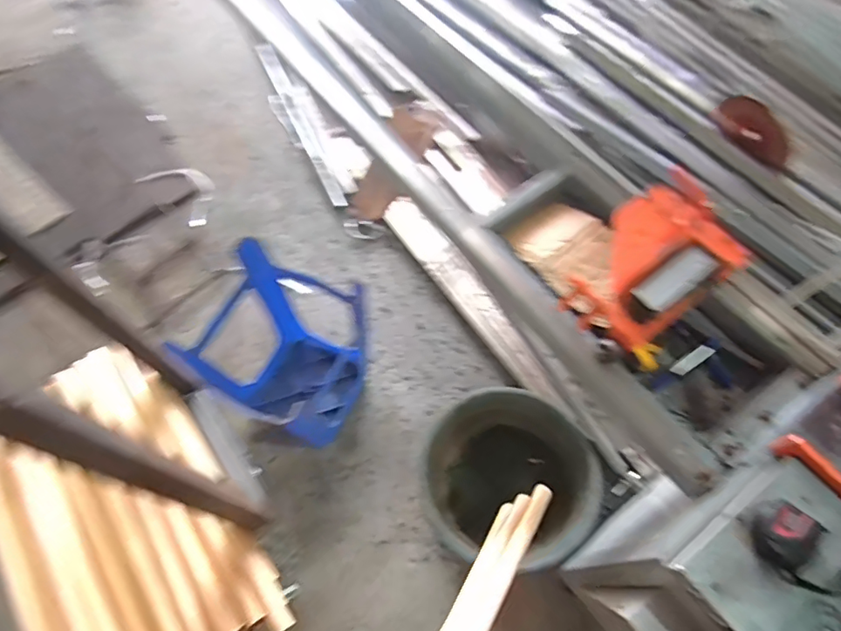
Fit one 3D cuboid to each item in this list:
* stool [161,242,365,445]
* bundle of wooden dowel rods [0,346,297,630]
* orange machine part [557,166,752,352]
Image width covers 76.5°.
[{"bbox_3d":[-0.319,0.100,1.301,0.334,0.410,0.337,19,66,11],"label":"stool"},{"bbox_3d":[-0.502,0.340,0.875,0.332,0.068,0.583,-35,68,-14],"label":"bundle of wooden dowel rods"},{"bbox_3d":[0.348,-0.092,0.809,0.259,0.095,0.185,-36,68,-15],"label":"orange machine part"}]

